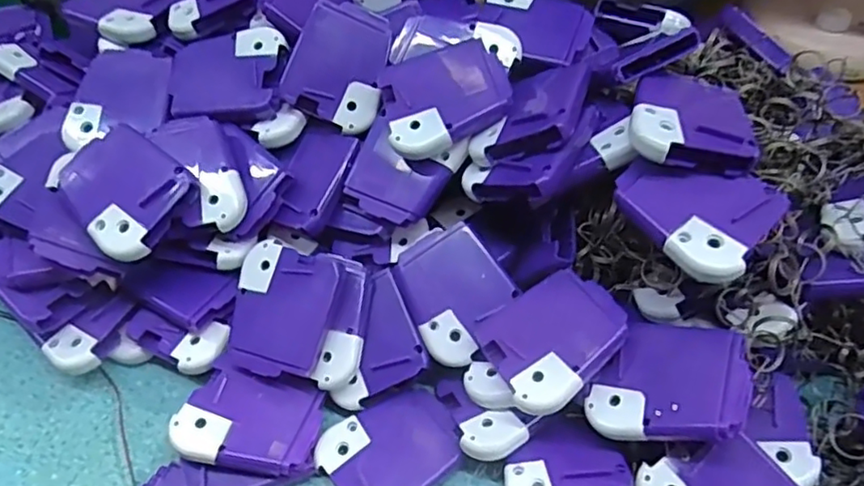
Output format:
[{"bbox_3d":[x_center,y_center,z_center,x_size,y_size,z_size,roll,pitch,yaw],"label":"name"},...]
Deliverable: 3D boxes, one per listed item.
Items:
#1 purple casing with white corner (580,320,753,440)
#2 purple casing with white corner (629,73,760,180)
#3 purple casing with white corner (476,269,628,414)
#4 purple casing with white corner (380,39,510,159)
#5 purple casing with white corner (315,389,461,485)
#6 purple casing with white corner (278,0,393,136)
[{"bbox_3d":[0.100,0.059,0.261,0.060,0.005,0.053,4,56,38],"label":"purple casing with white corner"},{"bbox_3d":[0.113,-0.053,0.270,0.050,0.014,0.051,8,52,7],"label":"purple casing with white corner"},{"bbox_3d":[0.055,0.042,0.281,0.060,0.006,0.054,-31,47,-5],"label":"purple casing with white corner"},{"bbox_3d":[0.006,-0.071,0.302,0.060,0.008,0.050,-21,68,1],"label":"purple casing with white corner"},{"bbox_3d":[-0.018,0.097,0.294,0.061,0.015,0.050,-37,62,-23],"label":"purple casing with white corner"},{"bbox_3d":[-0.047,-0.093,0.323,0.050,0.006,0.060,23,88,-3],"label":"purple casing with white corner"}]

